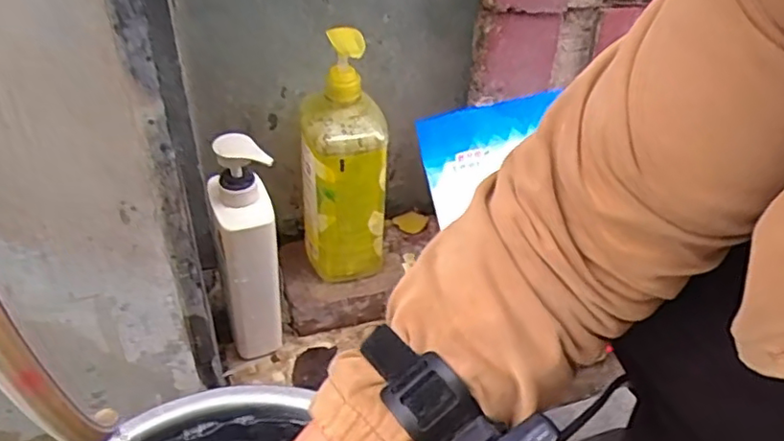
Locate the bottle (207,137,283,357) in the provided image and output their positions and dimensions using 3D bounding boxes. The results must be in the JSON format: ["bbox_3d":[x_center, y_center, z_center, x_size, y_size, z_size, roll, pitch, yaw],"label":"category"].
[{"bbox_3d":[-0.142,0.031,0.621,0.055,0.247,0.066,-9,42,-16],"label":"bottle"}]

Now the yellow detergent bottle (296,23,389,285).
[{"bbox_3d":[-0.047,-0.057,0.648,0.082,0.257,0.070,-16,45,-23],"label":"yellow detergent bottle"}]

